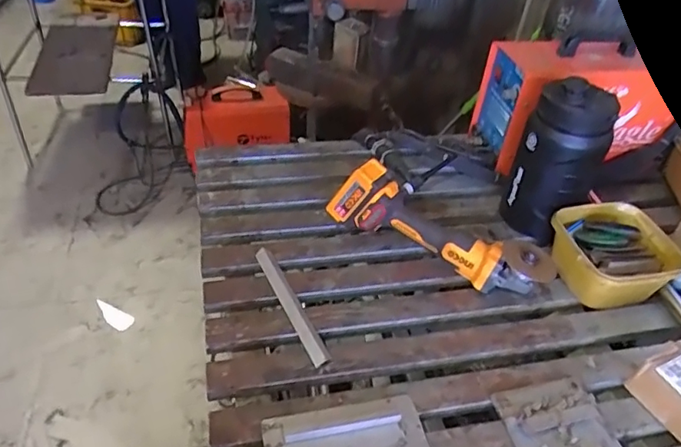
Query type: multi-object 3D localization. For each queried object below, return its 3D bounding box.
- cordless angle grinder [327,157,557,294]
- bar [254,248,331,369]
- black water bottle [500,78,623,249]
[{"bbox_3d":[0.173,0.005,0.935,0.369,0.126,0.116,24,44,21],"label":"cordless angle grinder"},{"bbox_3d":[-0.076,0.124,0.852,0.032,0.017,0.237,-16,45,-23],"label":"bar"},{"bbox_3d":[0.372,-0.105,0.950,0.087,0.307,0.112,-24,49,-29],"label":"black water bottle"}]

